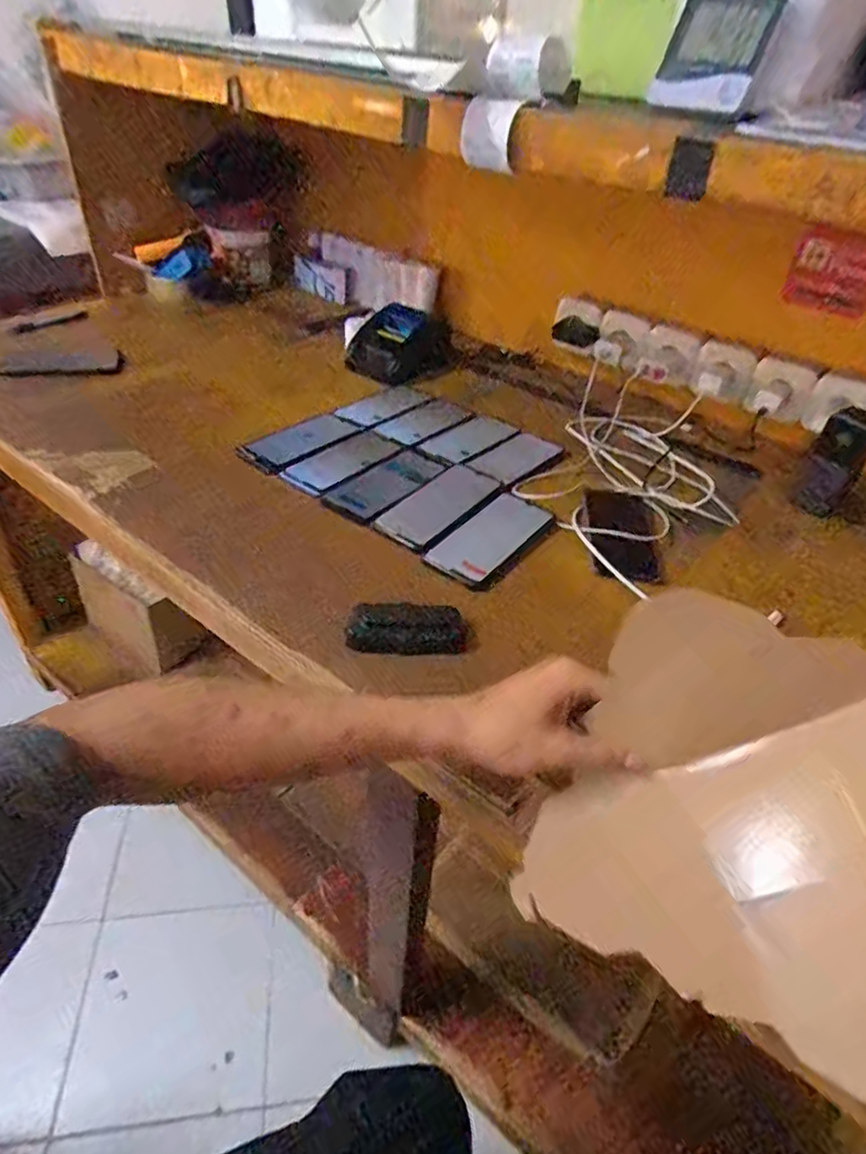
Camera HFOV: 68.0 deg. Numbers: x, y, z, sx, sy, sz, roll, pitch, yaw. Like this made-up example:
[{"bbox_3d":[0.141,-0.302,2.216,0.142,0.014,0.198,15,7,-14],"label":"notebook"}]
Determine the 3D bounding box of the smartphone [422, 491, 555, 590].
[{"bbox_3d":[0.068,-0.046,0.720,0.079,0.009,0.159,28,46,26],"label":"smartphone"}]

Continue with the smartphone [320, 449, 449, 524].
[{"bbox_3d":[-0.056,-0.119,0.799,0.080,0.009,0.165,29,46,26],"label":"smartphone"}]

